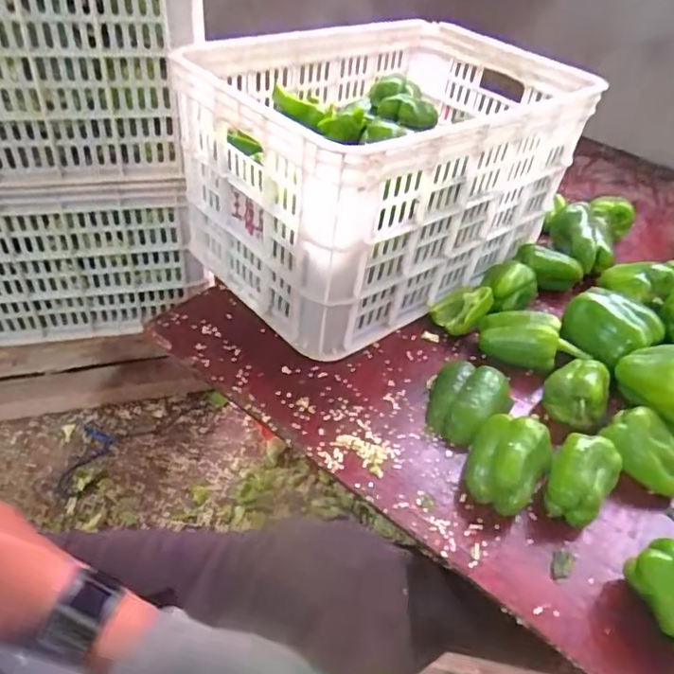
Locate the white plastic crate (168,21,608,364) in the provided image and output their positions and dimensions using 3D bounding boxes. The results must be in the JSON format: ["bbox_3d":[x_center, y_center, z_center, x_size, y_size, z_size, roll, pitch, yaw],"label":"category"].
[{"bbox_3d":[0.062,-0.242,0.817,0.483,0.284,0.353,-25,52,-31],"label":"white plastic crate"}]

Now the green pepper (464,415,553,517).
[{"bbox_3d":[0.180,0.131,0.591,0.076,0.070,0.095,24,45,16],"label":"green pepper"}]

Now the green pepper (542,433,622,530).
[{"bbox_3d":[0.252,0.150,0.587,0.064,0.067,0.082,32,48,24],"label":"green pepper"}]

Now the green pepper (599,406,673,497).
[{"bbox_3d":[0.346,0.125,0.621,0.058,0.059,0.097,-24,51,-30],"label":"green pepper"}]

